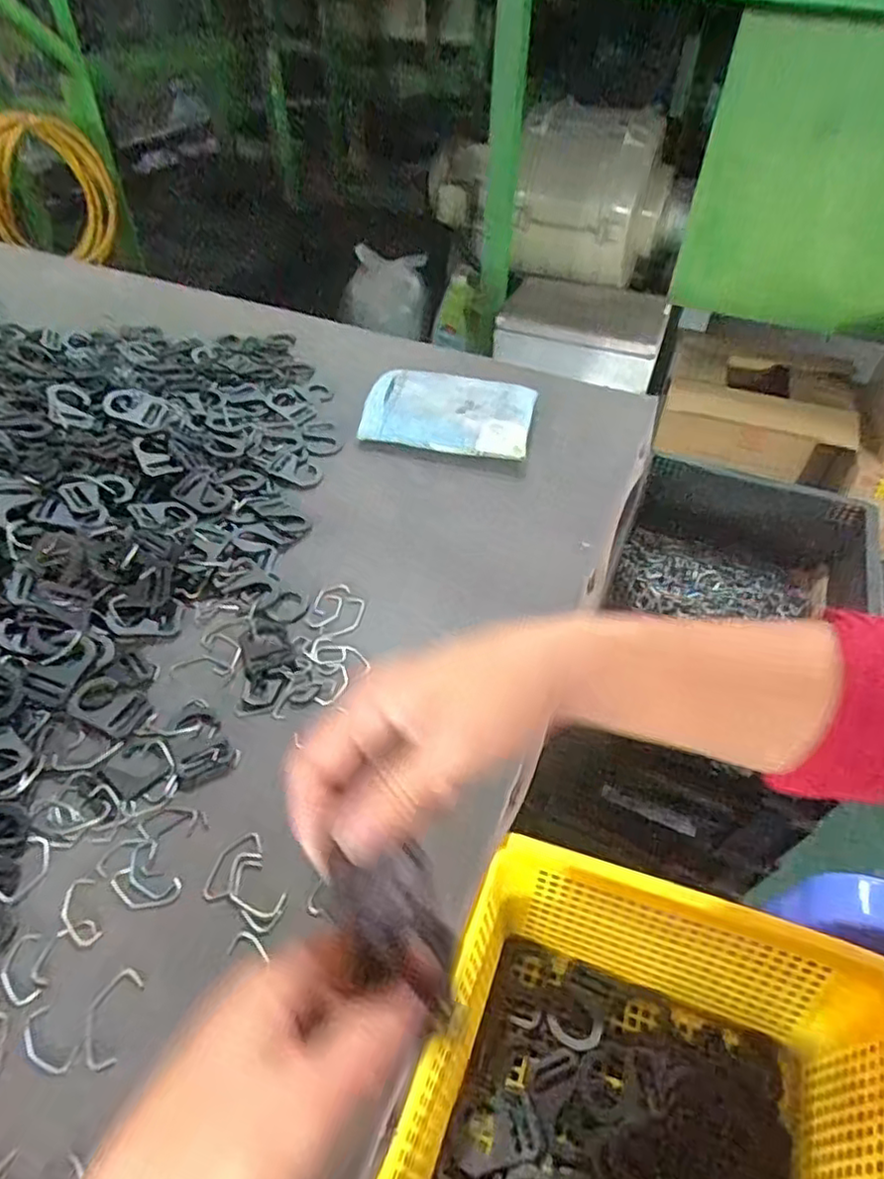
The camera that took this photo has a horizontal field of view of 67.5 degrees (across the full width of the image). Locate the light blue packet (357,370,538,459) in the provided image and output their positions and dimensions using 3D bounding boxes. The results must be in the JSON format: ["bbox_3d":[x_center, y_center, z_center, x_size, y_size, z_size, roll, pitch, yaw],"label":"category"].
[{"bbox_3d":[0.007,-0.174,0.644,0.160,0.033,0.109,8,46,8],"label":"light blue packet"}]

